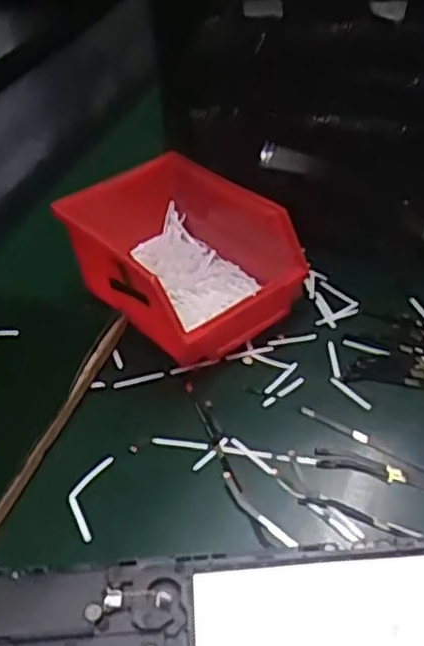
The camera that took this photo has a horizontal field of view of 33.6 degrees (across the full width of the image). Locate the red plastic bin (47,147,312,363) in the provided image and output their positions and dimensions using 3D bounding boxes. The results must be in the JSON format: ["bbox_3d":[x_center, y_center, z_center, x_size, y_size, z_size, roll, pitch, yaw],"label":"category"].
[{"bbox_3d":[-0.021,-0.046,0.471,0.103,0.069,0.150,-30,49,-28],"label":"red plastic bin"}]

